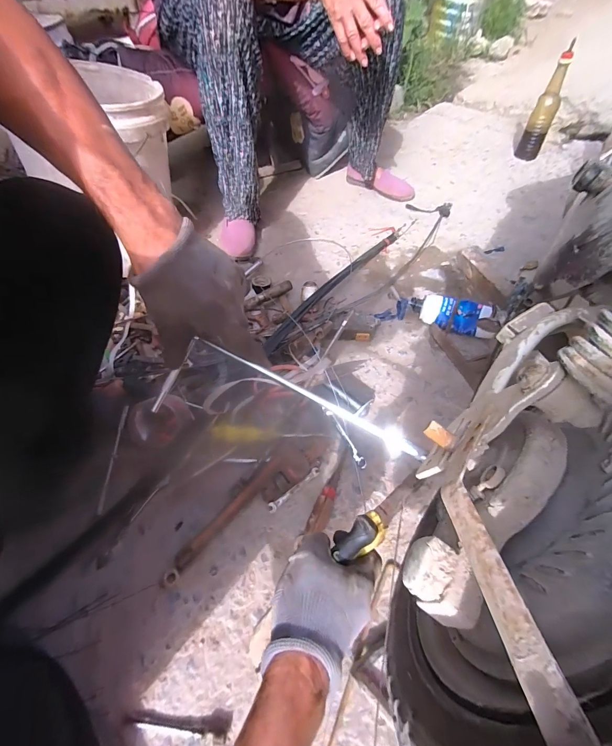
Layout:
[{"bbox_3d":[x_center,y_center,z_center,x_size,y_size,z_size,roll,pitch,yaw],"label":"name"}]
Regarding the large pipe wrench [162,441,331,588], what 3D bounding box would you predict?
[{"bbox_3d":[-0.088,0.199,0.540,0.063,0.026,0.304,38,64,25],"label":"large pipe wrench"}]

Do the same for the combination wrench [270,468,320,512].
[{"bbox_3d":[-0.019,0.190,0.564,0.100,0.005,0.014,-34,60,-21],"label":"combination wrench"}]

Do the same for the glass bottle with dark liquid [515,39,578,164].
[{"bbox_3d":[0.827,-0.906,1.197,0.077,0.295,0.065,-13,55,-7],"label":"glass bottle with dark liquid"}]

